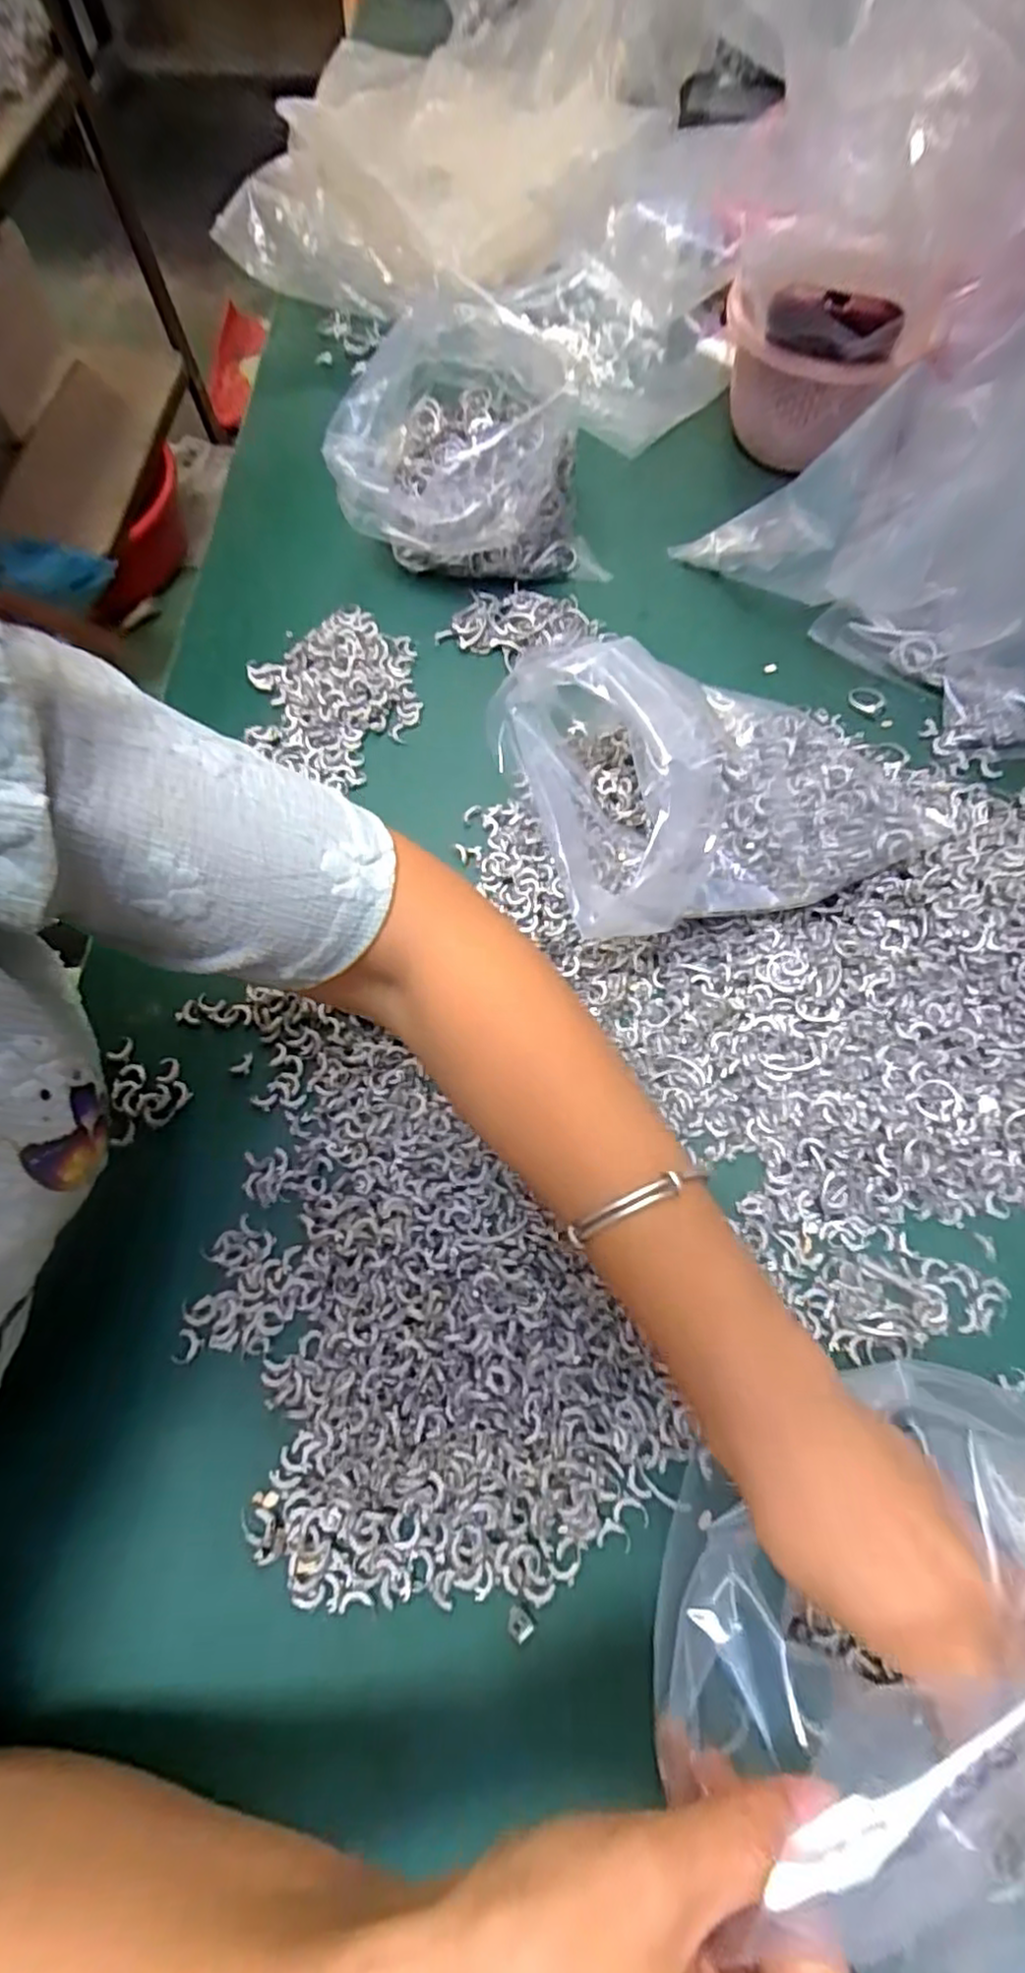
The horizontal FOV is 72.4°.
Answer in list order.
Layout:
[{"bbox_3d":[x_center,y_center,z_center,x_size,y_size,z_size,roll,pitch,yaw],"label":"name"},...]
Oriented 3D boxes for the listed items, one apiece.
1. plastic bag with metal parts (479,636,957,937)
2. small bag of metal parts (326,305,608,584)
[{"bbox_3d":[0.112,-0.125,0.366,0.211,0.121,0.160,-19,69,-5],"label":"plastic bag with metal parts"},{"bbox_3d":[-0.038,-0.360,0.471,0.160,0.114,0.123,-13,68,-2],"label":"small bag of metal parts"}]

